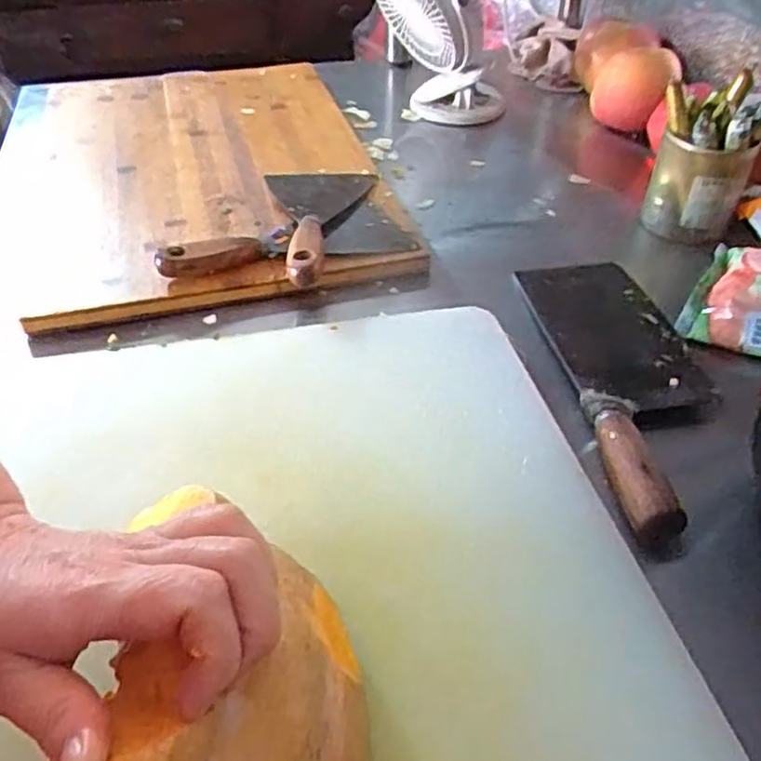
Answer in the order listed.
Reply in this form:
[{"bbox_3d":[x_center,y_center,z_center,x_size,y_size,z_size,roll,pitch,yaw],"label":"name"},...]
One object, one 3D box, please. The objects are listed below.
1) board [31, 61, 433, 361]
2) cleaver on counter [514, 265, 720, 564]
[{"bbox_3d":[-0.182,-0.221,0.733,0.322,0.018,0.487,-13,45,-12],"label":"board"},{"bbox_3d":[0.183,-0.006,0.510,0.101,0.032,0.293,-5,44,-4],"label":"cleaver on counter"}]

